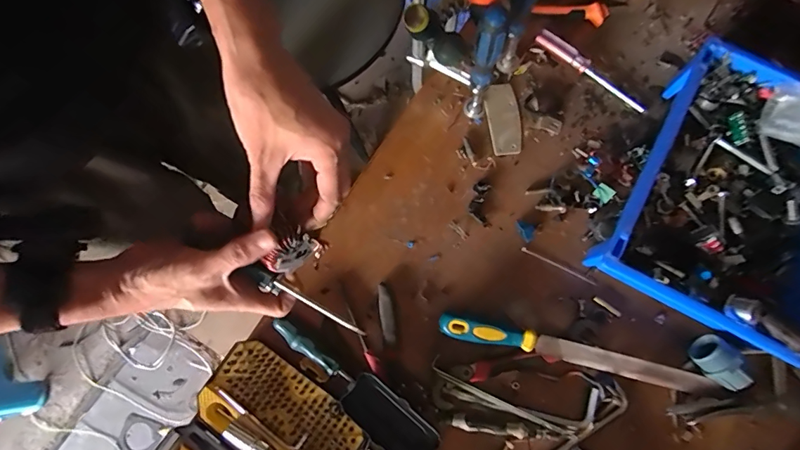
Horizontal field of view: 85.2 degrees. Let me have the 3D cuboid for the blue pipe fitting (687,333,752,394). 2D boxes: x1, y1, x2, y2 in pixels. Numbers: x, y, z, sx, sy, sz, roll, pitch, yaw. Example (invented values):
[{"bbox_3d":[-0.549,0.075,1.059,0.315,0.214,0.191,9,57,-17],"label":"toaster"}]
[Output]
[{"bbox_3d":[0.350,0.151,0.477,0.058,0.039,0.036,44,81,11],"label":"blue pipe fitting"}]

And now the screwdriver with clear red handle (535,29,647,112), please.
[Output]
[{"bbox_3d":[0.254,-0.206,0.580,0.167,0.029,0.014,37,79,12],"label":"screwdriver with clear red handle"}]

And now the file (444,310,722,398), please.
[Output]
[{"bbox_3d":[0.196,0.147,0.491,0.307,0.029,0.026,13,75,6],"label":"file"}]

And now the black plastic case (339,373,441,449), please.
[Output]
[{"bbox_3d":[-0.011,0.214,0.476,0.109,0.025,0.051,36,81,8],"label":"black plastic case"}]

